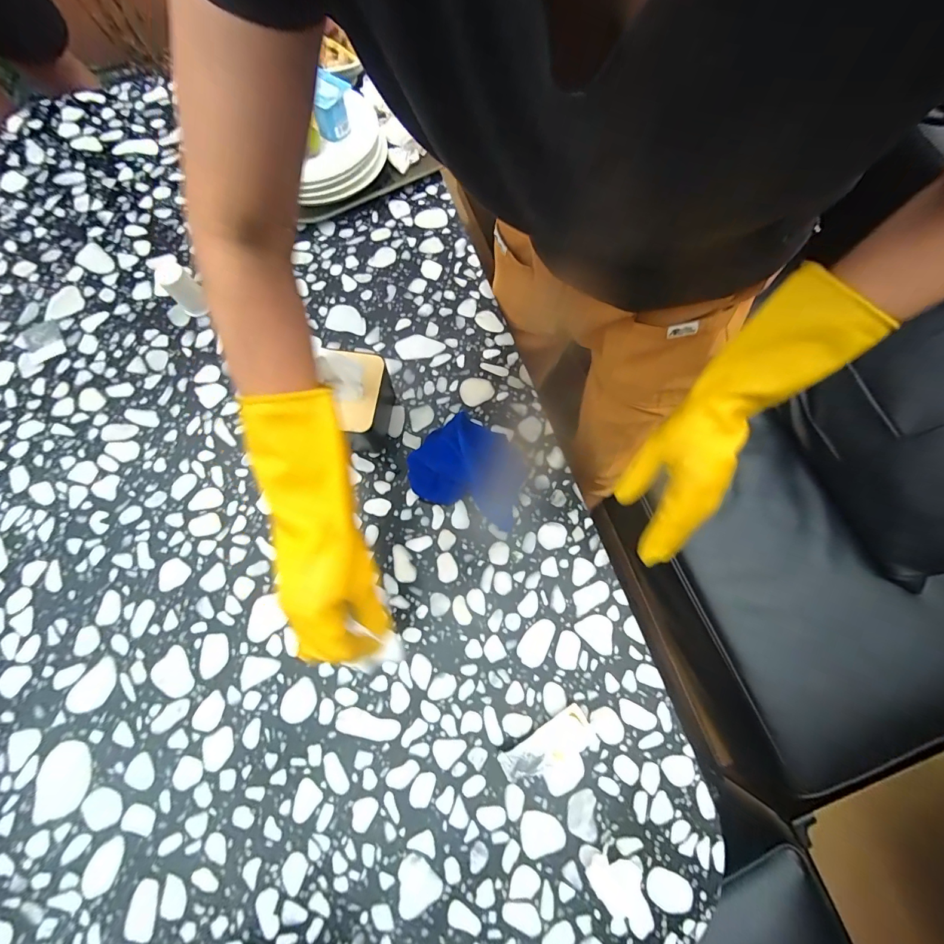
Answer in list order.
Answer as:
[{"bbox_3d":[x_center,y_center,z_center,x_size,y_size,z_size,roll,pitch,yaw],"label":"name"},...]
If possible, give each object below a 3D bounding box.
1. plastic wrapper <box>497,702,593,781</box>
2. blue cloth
[{"bbox_3d":[0.084,0.309,0.457,0.105,0.018,0.041,-27,75,-8],"label":"plastic wrapper"},{"bbox_3d":[-0.002,-0.006,0.555,0.152,0.015,0.126,25,75,7],"label":"blue cloth"}]

